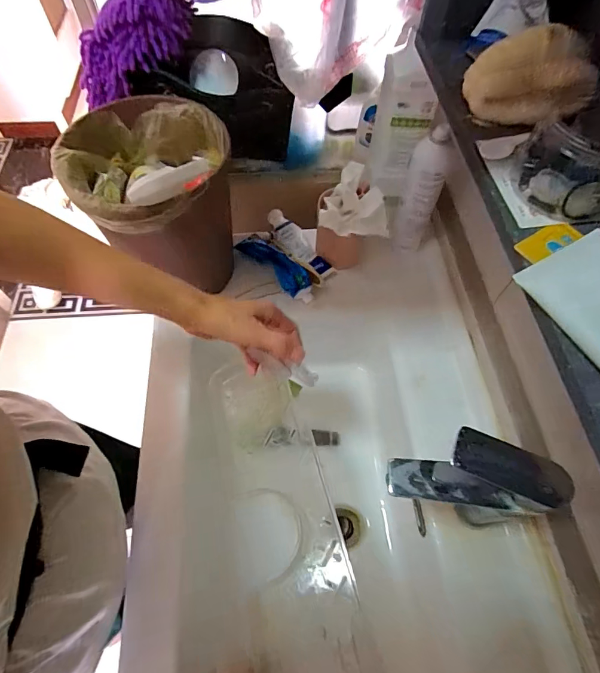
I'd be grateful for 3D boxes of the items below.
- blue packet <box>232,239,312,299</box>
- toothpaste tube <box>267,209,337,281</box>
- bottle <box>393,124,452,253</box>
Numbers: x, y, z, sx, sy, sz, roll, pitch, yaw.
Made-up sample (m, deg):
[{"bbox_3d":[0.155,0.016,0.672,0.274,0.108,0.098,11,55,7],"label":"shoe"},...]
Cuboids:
[{"bbox_3d":[-0.044,-0.127,0.691,0.045,0.024,0.159,-39,69,-21],"label":"blue packet"},{"bbox_3d":[-0.006,-0.165,0.721,0.047,0.026,0.168,-34,67,-19],"label":"toothpaste tube"},{"bbox_3d":[0.194,-0.223,0.642,0.060,0.204,0.049,14,61,6],"label":"bottle"}]

